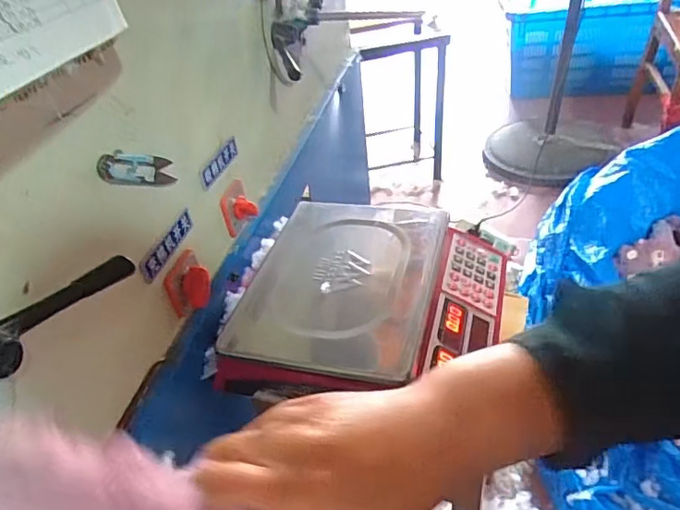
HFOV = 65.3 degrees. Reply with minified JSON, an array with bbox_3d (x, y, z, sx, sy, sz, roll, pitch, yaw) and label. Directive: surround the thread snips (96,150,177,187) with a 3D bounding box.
[{"bbox_3d":[-0.196,-0.083,0.520,0.006,0.031,0.118,4,6,14],"label":"thread snips"}]

